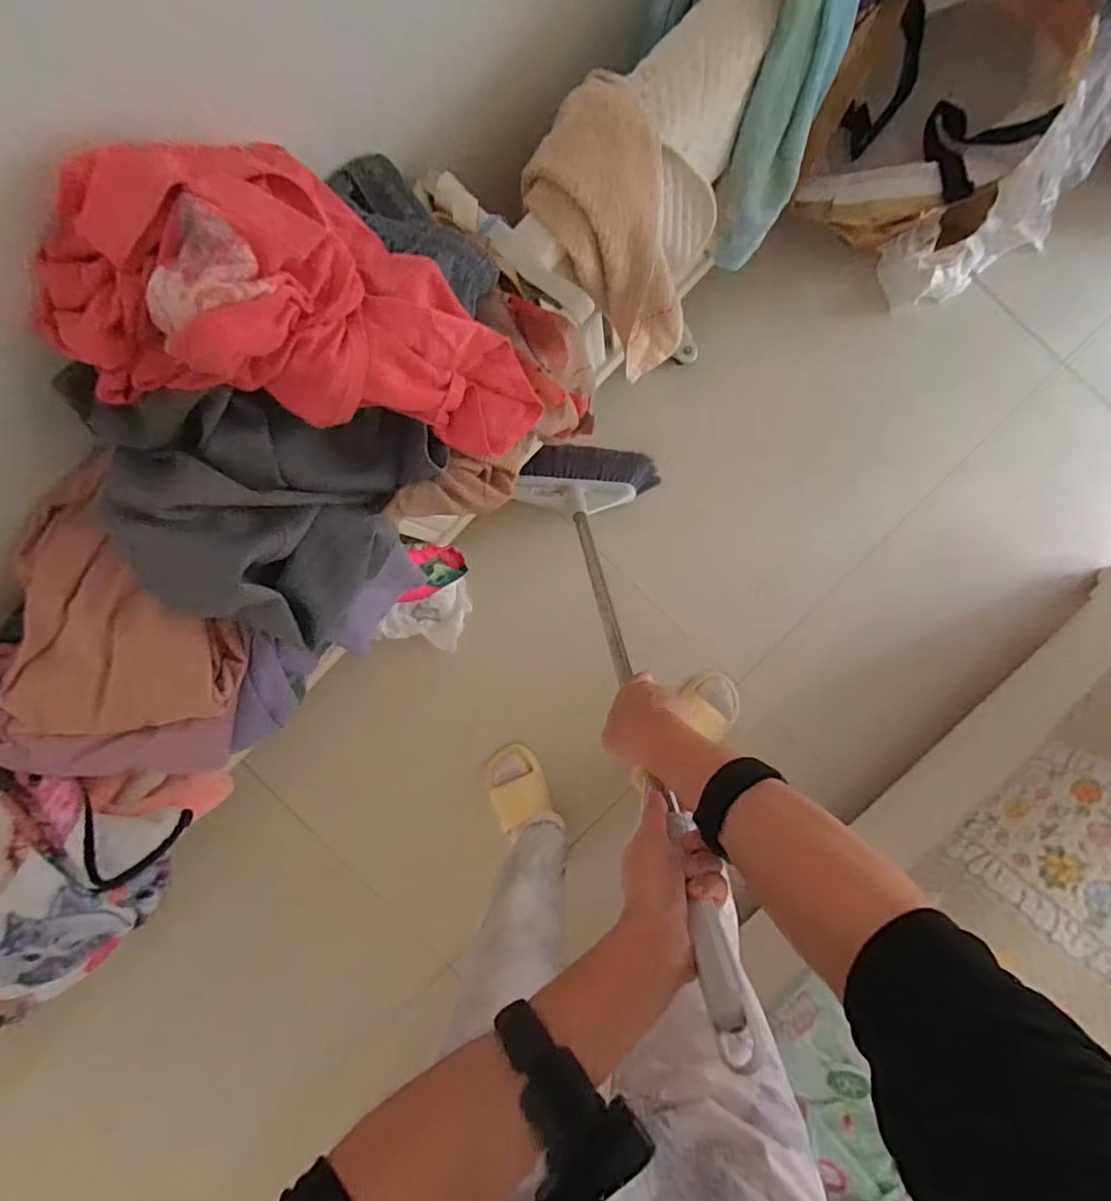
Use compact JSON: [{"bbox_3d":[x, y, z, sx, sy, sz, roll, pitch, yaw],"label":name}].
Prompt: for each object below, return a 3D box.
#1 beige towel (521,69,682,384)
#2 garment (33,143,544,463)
[{"bbox_3d":[0.075,-0.375,0.659,0.126,0.325,0.095,-43,67,5],"label":"beige towel"},{"bbox_3d":[-0.165,-0.225,0.438,0.344,0.113,0.193,7,94,-32],"label":"garment"}]

